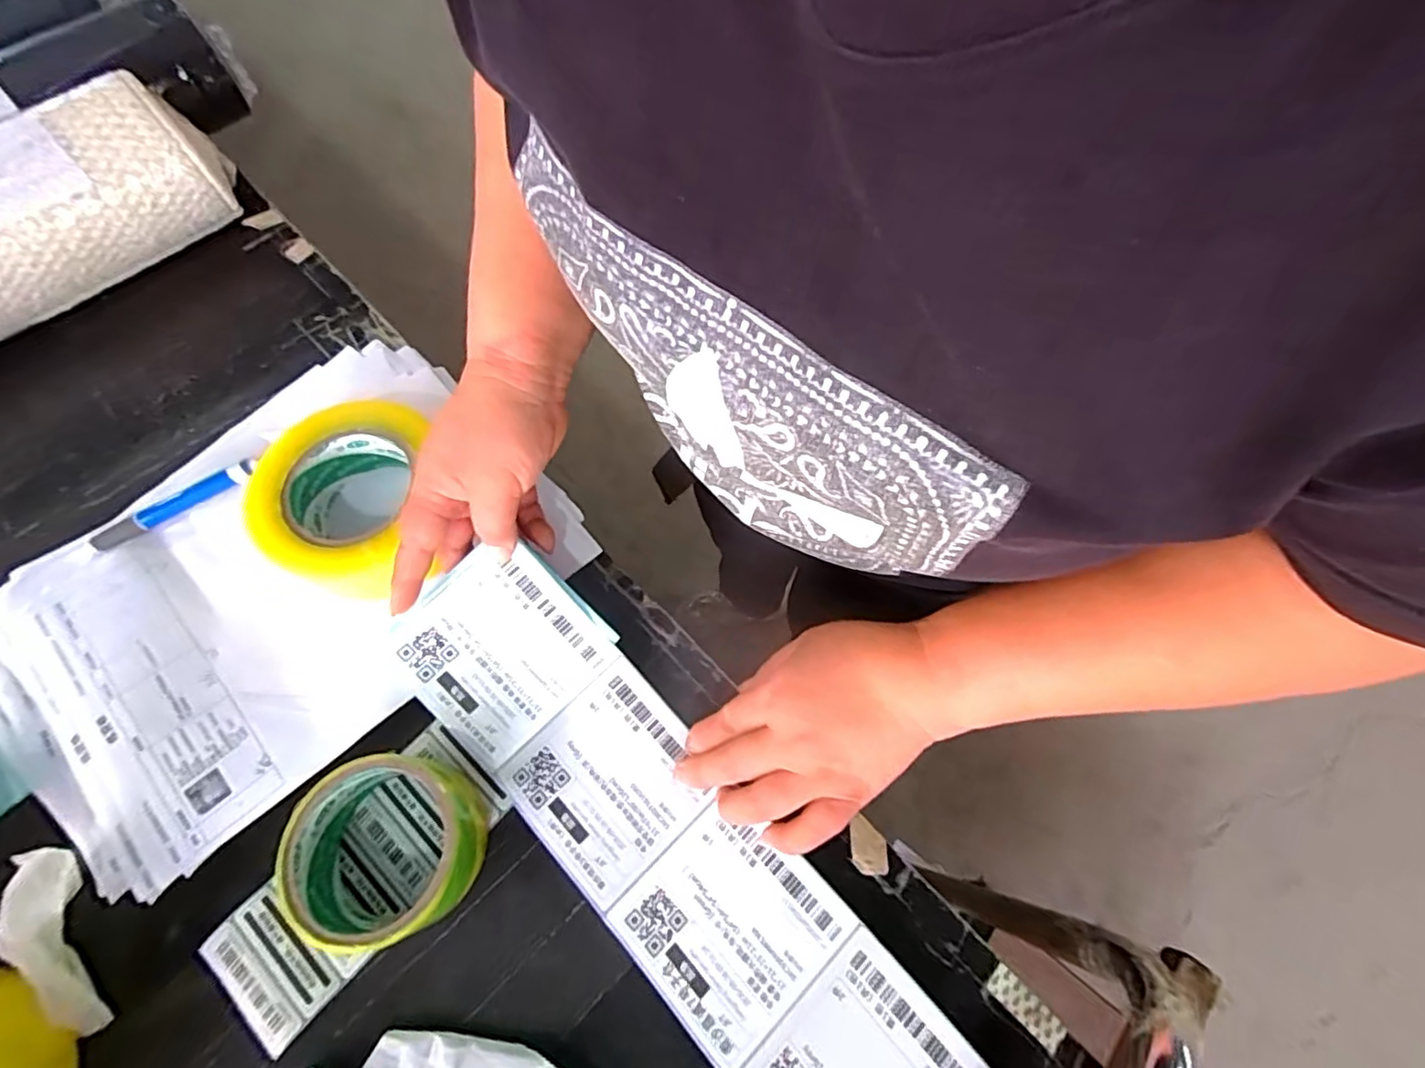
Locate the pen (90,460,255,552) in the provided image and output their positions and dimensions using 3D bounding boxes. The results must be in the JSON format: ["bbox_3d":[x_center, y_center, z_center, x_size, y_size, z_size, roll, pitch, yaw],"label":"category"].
[{"bbox_3d":[-0.369,-0.020,0.428,0.104,0.015,0.014,-34,69,-13],"label":"pen"}]

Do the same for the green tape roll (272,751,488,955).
[{"bbox_3d":[-0.172,0.168,0.335,0.091,0.045,0.089,-1,66,2],"label":"green tape roll"}]

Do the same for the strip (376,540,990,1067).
[{"bbox_3d":[-0.026,0.175,0.345,0.103,0.033,0.389,-41,78,-15],"label":"strip"}]

